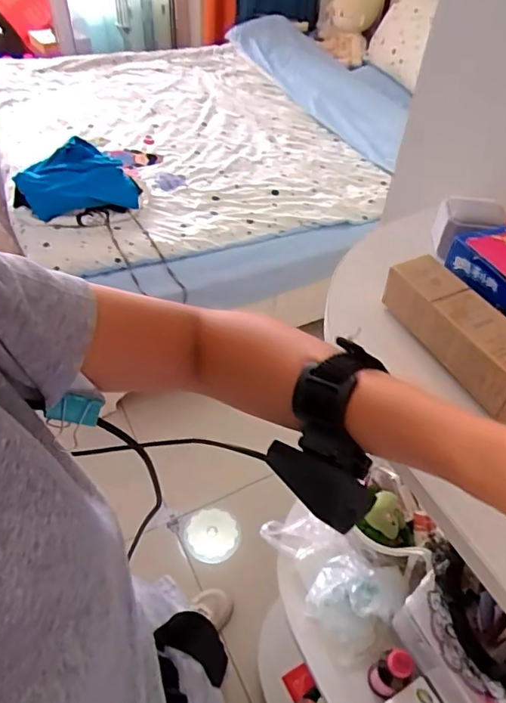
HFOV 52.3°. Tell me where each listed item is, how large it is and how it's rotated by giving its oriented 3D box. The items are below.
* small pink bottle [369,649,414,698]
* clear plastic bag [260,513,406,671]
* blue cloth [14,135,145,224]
[{"bbox_3d":[0.175,0.410,0.657,0.038,0.080,0.038,2,46,-2],"label":"small pink bottle"},{"bbox_3d":[0.102,0.321,0.760,0.222,0.075,0.146,34,53,26],"label":"clear plastic bag"},{"bbox_3d":[-0.537,-0.535,1.598,0.340,0.117,0.271,-10,48,-13],"label":"blue cloth"}]

